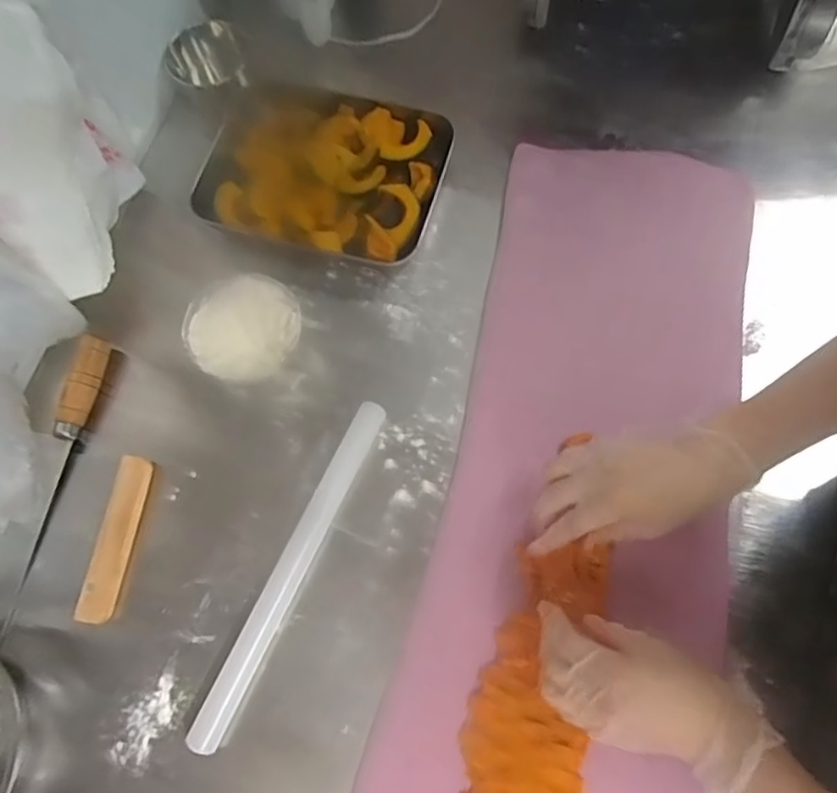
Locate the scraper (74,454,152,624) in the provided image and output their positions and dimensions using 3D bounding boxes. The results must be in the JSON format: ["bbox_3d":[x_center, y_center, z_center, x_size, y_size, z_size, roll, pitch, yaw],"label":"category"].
[{"bbox_3d":[-0.279,0.128,0.566,0.034,0.010,0.146,6,71,5],"label":"scraper"}]

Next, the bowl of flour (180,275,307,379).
[{"bbox_3d":[-0.168,-0.062,0.606,0.106,0.046,0.100,-1,71,3],"label":"bowl of flour"}]

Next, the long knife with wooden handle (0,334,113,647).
[{"bbox_3d":[-0.353,0.081,0.598,0.025,0.026,0.285,14,84,5],"label":"long knife with wooden handle"}]

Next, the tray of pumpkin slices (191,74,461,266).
[{"bbox_3d":[-0.105,-0.245,0.665,0.248,0.049,0.187,17,72,9],"label":"tray of pumpkin slices"}]

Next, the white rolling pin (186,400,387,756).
[{"bbox_3d":[-0.114,0.151,0.558,0.031,0.026,0.322,24,73,8],"label":"white rolling pin"}]

